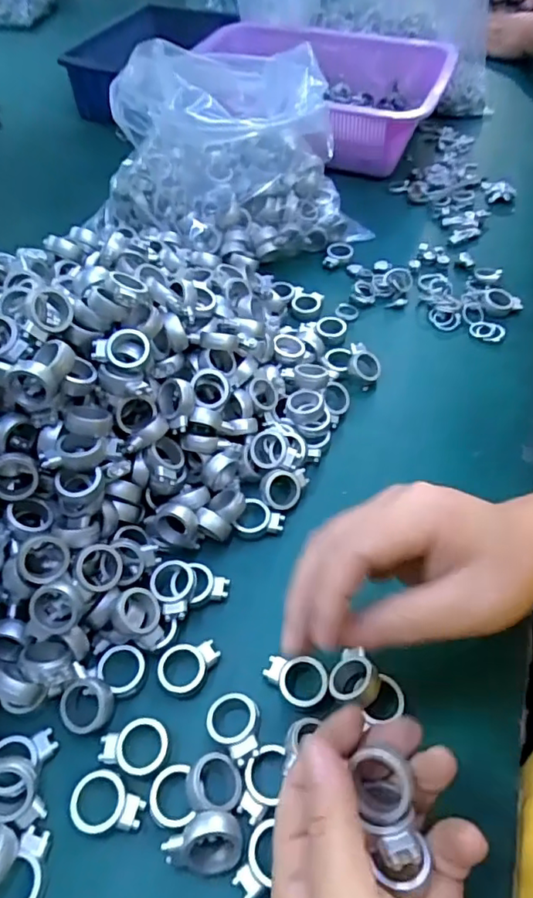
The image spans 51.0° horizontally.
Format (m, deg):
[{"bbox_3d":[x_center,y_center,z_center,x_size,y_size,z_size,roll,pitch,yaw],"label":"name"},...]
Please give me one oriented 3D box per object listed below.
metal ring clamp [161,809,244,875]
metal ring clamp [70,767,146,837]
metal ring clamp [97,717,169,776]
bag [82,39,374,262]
[{"bbox_3d":[-0.028,0.176,0.250,0.033,0.025,0.011,-3,10,-8],"label":"metal ring clamp"},{"bbox_3d":[-0.075,0.167,0.264,0.034,0.005,0.025,9,53,6],"label":"metal ring clamp"},{"bbox_3d":[-0.066,0.147,0.278,0.034,0.004,0.025,10,53,7],"label":"metal ring clamp"},{"bbox_3d":[-0.033,-0.259,0.496,0.196,0.142,0.163,-31,59,-22],"label":"bag"}]

